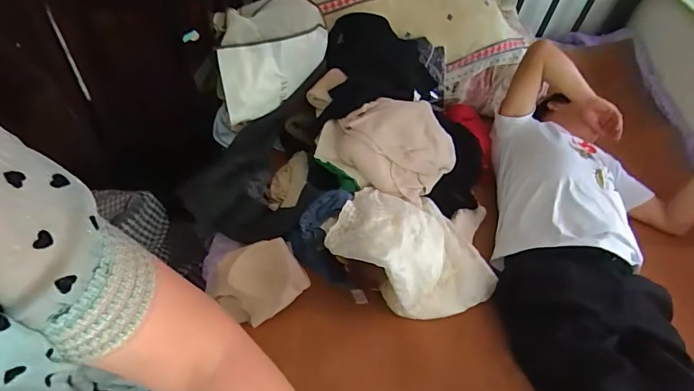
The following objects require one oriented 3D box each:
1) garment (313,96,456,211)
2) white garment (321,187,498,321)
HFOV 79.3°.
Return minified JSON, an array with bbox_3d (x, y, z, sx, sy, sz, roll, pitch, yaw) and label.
[{"bbox_3d":[0.101,-0.132,1.071,0.328,0.139,0.245,20,52,11],"label":"garment"},{"bbox_3d":[0.174,0.118,0.990,0.444,0.173,0.296,-2,51,-8],"label":"white garment"}]

